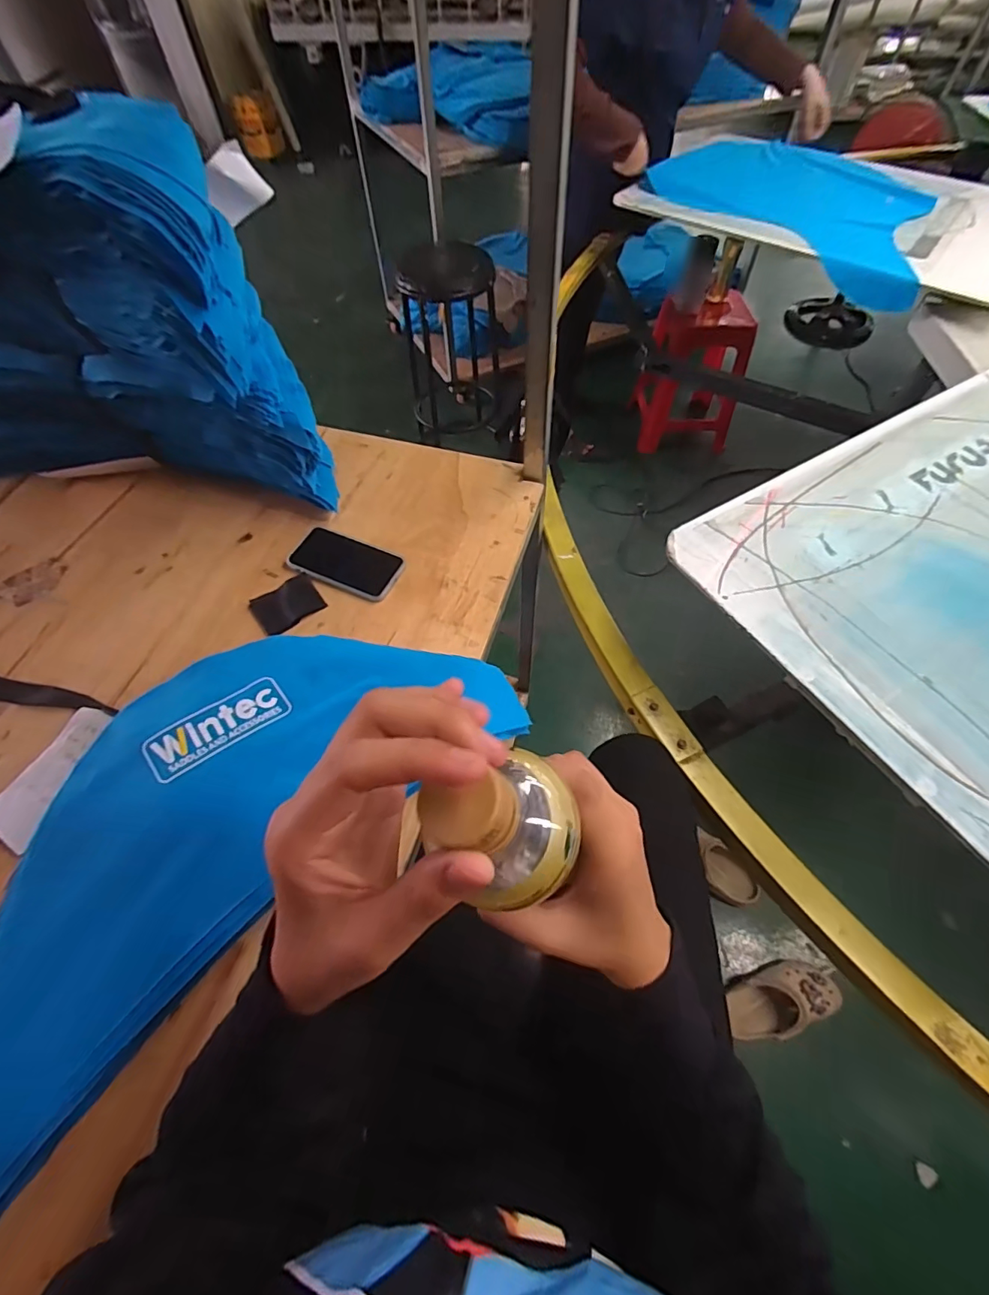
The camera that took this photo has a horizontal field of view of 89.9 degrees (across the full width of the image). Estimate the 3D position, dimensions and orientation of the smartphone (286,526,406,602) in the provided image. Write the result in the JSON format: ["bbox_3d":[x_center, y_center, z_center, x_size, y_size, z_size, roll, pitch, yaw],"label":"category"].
[{"bbox_3d":[-0.191,-0.108,0.638,0.141,0.016,0.073,22,61,13],"label":"smartphone"}]

